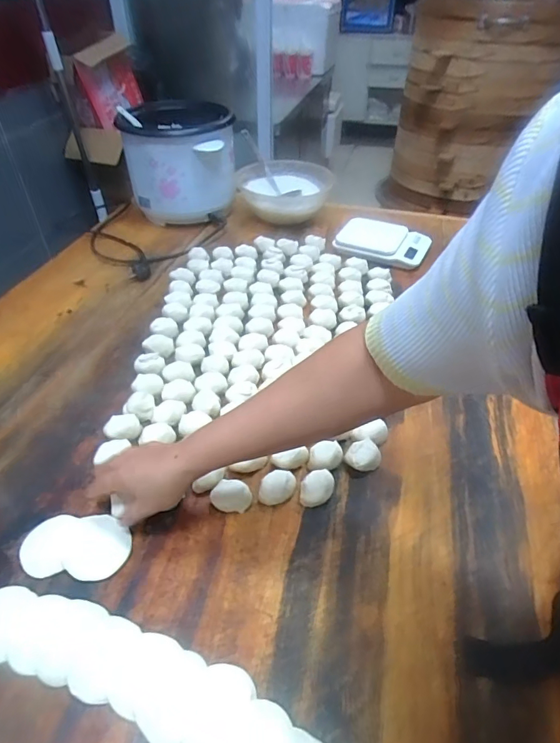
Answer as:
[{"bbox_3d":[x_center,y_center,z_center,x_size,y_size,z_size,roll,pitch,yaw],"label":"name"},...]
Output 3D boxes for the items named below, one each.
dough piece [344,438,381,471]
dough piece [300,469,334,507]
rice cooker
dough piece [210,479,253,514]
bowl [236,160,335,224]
[{"bbox_3d":[0.109,0.112,0.585,0.041,0.036,0.027,-10,43,-10],"label":"dough piece"},{"bbox_3d":[0.046,0.147,0.554,0.039,0.030,0.040,7,43,8],"label":"dough piece"},{"bbox_3d":[-0.267,-0.548,1.163,0.248,0.226,0.311,-14,44,-15],"label":"rice cooker"},{"bbox_3d":[-0.059,0.152,0.545,0.047,0.027,0.033,-3,42,-3],"label":"dough piece"},{"bbox_3d":[0.014,-0.464,1.183,0.237,0.116,0.239,0,42,0],"label":"bowl"}]

